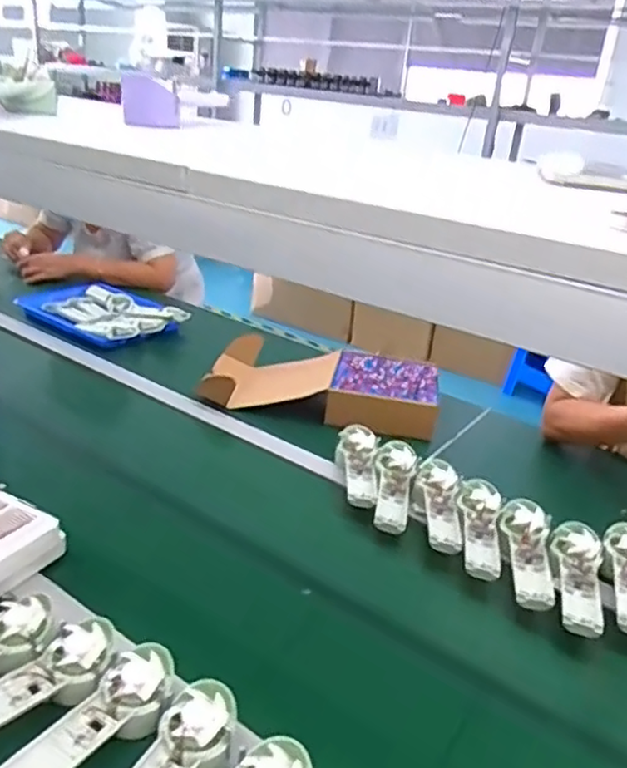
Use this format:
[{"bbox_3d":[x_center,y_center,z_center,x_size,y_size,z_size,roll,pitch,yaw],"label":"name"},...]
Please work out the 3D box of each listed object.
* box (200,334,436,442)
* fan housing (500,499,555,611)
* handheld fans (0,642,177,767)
[{"bbox_3d":[0.014,0.000,1.194,0.412,0.078,0.248,8,25,5],"label":"box"},{"bbox_3d":[0.272,0.210,0.830,0.062,0.035,0.176,11,26,11],"label":"fan housing"},{"bbox_3d":[-0.190,0.293,0.556,0.067,0.028,0.179,20,28,27],"label":"handheld fans"}]

